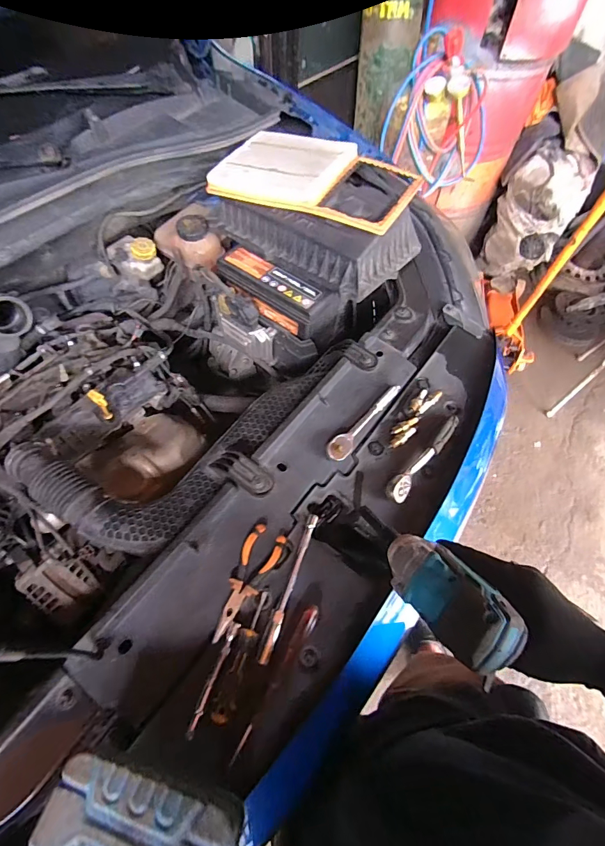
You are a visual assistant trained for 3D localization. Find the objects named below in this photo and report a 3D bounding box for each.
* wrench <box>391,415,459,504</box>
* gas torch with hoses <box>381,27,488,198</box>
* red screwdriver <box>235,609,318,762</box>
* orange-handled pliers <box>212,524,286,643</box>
[{"bbox_3d":[0.206,0.056,0.641,0.026,0.035,0.196,37,64,18],"label":"wrench"},{"bbox_3d":[0.501,-1.072,1.388,0.398,0.436,0.158,13,60,5],"label":"gas torch with hoses"},{"bbox_3d":[-0.029,0.317,0.478,0.020,0.017,0.181,27,62,13],"label":"red screwdriver"},{"bbox_3d":[-0.081,0.217,0.530,0.051,0.023,0.151,28,62,14],"label":"orange-handled pliers"}]

